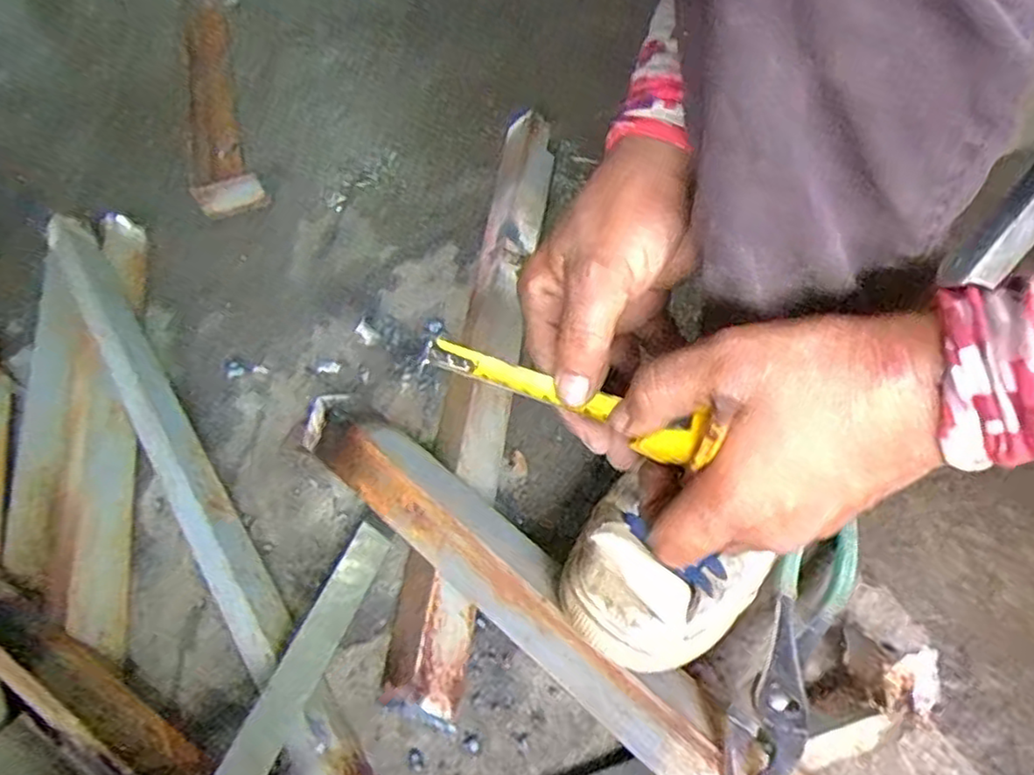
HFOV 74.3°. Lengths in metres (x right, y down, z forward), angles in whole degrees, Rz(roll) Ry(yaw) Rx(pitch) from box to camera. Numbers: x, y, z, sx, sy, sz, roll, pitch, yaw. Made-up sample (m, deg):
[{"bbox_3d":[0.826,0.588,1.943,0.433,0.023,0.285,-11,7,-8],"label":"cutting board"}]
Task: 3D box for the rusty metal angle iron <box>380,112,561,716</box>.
[{"bbox_3d":[-0.024,-0.030,0.545,0.054,0.033,0.525,5,59,8],"label":"rusty metal angle iron"}]

